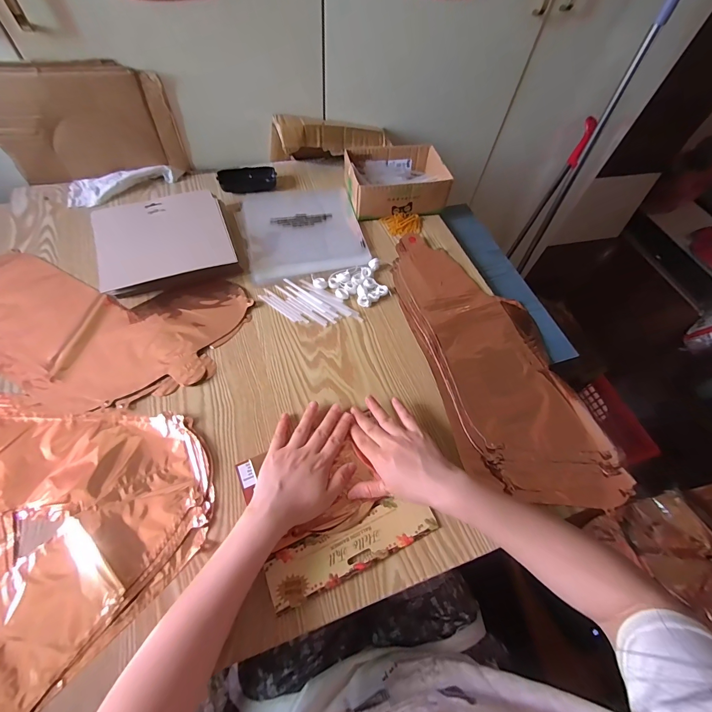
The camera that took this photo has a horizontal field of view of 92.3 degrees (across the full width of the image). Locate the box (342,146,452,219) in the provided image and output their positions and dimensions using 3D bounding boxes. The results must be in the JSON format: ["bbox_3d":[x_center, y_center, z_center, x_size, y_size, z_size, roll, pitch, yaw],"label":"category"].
[{"bbox_3d":[0.074,-0.341,0.666,0.177,0.063,0.141,-10,61,-11],"label":"box"}]

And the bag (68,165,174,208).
[{"bbox_3d":[-0.435,-0.317,0.633,0.177,0.027,0.066,-14,61,-13],"label":"bag"}]

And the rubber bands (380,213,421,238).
[{"bbox_3d":[0.095,-0.249,0.648,0.076,0.012,0.051,-12,61,-11],"label":"rubber bands"}]

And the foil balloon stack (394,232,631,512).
[{"bbox_3d":[0.207,-0.013,0.520,0.209,0.017,0.462,-10,61,-10],"label":"foil balloon stack"}]

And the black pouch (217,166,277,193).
[{"bbox_3d":[-0.212,-0.348,0.672,0.108,0.022,0.048,-16,62,-14],"label":"black pouch"}]

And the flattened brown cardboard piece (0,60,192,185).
[{"bbox_3d":[-0.459,-0.391,0.586,0.273,0.179,0.028,-10,61,-10],"label":"flattened brown cardboard piece"}]

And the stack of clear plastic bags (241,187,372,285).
[{"bbox_3d":[-0.096,-0.234,0.624,0.202,0.010,0.219,-11,61,-11],"label":"stack of clear plastic bags"}]

